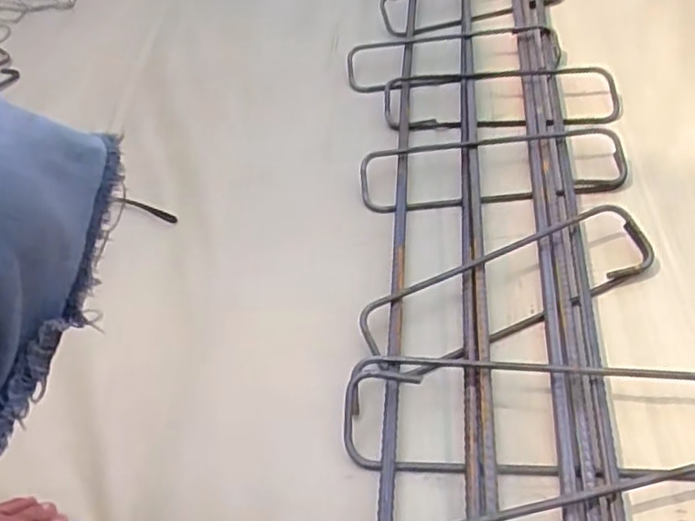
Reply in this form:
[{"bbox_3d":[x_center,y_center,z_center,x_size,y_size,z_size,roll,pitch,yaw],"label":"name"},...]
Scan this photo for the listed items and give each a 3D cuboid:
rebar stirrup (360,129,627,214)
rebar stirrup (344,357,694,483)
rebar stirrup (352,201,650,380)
[{"bbox_3d":[0.171,-0.111,0.783,0.307,0.027,0.110,-9,45,-3],"label":"rebar stirrup"},{"bbox_3d":[0.151,0.127,0.538,0.309,0.040,0.107,3,45,8],"label":"rebar stirrup"},{"bbox_3d":[0.160,0.025,0.644,0.305,0.033,0.092,-22,47,-16],"label":"rebar stirrup"}]

